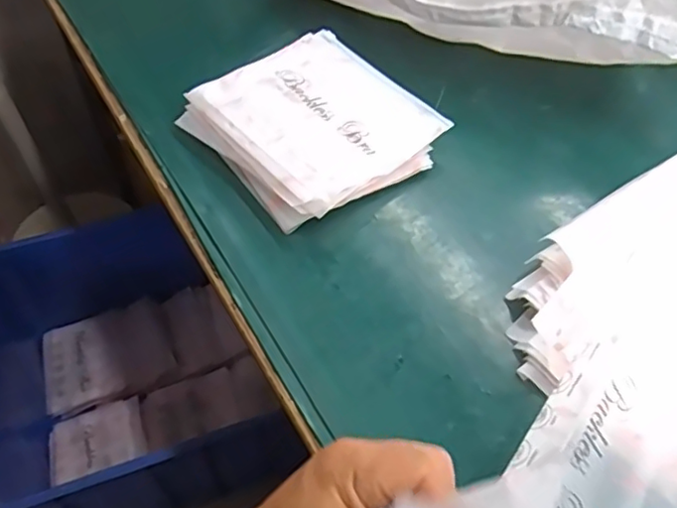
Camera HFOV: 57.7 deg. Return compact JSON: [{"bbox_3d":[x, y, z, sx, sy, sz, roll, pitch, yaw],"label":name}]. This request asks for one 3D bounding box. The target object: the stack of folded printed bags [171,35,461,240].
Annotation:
[{"bbox_3d":[-0.026,-0.122,0.576,0.179,0.034,0.195,-33,60,-24],"label":"stack of folded printed bags"}]

